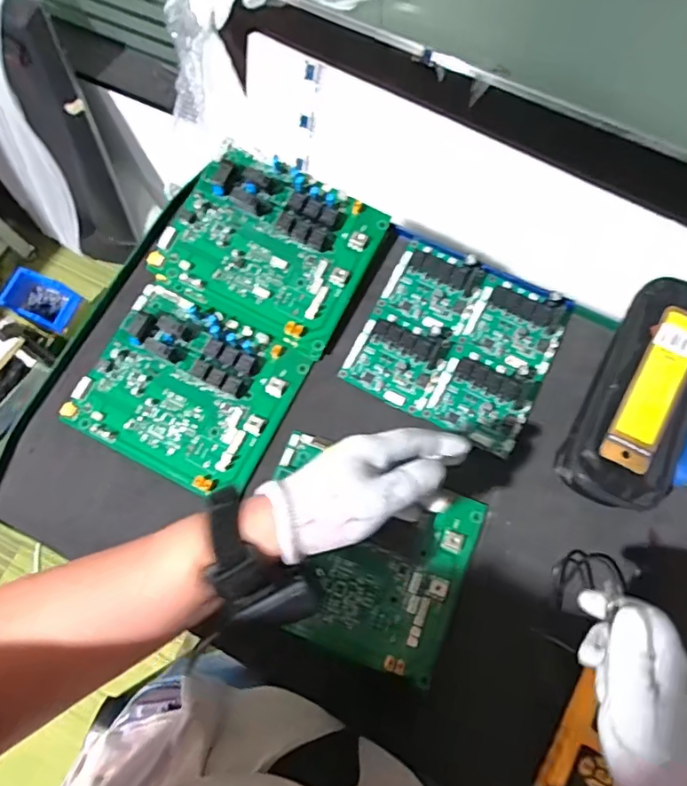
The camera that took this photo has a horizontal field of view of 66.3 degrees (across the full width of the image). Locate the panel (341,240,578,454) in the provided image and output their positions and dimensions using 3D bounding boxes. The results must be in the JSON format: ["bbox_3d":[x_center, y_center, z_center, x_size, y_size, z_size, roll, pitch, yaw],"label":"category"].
[{"bbox_3d":[0.120,-0.055,0.549,0.187,0.020,0.178,26,76,9],"label":"panel"}]

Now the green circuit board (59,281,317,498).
[{"bbox_3d":[-0.160,-0.007,0.537,0.203,0.026,0.171,25,76,9],"label":"green circuit board"}]

